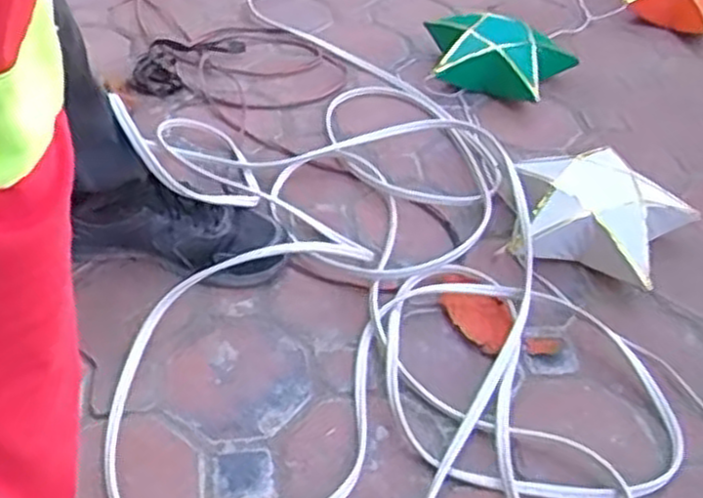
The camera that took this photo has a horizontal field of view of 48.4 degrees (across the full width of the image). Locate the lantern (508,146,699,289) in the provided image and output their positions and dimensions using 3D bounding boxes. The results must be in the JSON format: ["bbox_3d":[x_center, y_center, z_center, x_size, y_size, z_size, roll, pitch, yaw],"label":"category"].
[{"bbox_3d":[0.319,-0.046,0.998,0.222,0.085,0.223,11,42,4],"label":"lantern"}]

